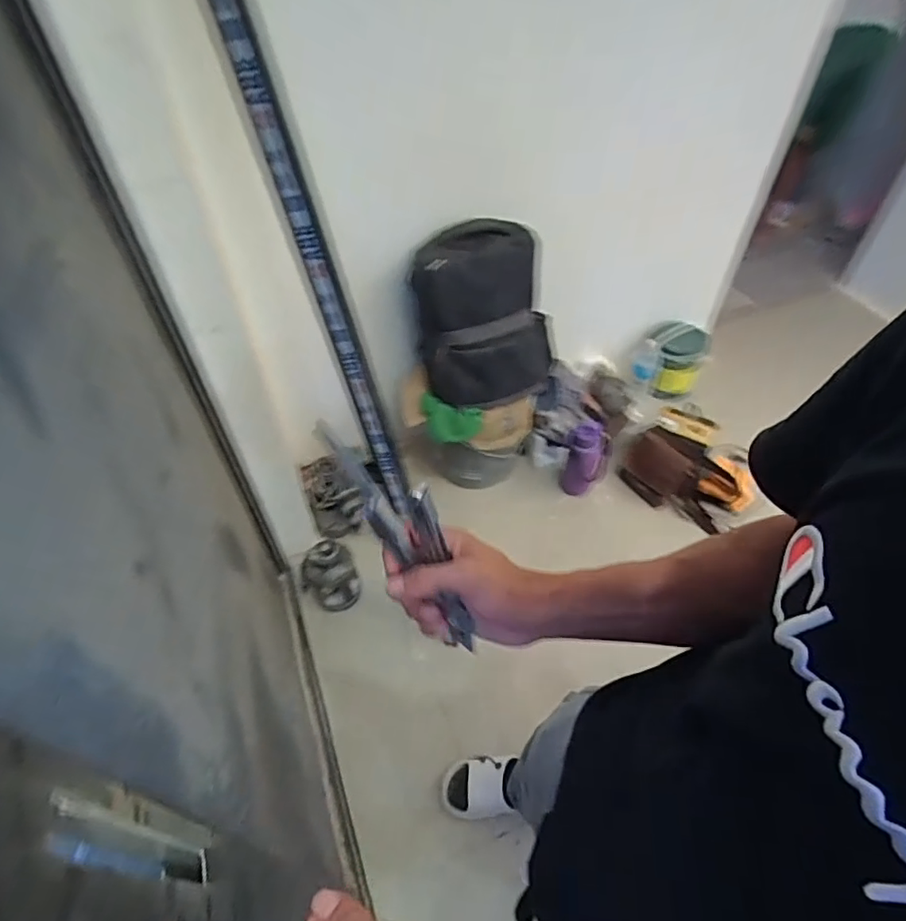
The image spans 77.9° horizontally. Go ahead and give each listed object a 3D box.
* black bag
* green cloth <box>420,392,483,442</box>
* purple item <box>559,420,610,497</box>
[{"bbox_3d":[0.084,-0.347,1.378,0.343,0.354,0.222,-8,49,-6],"label":"black bag"},{"bbox_3d":[-0.011,-0.100,1.430,0.169,0.084,0.089,11,49,10],"label":"green cloth"},{"bbox_3d":[0.381,-0.001,1.608,0.118,0.244,0.098,15,50,14],"label":"purple item"}]

